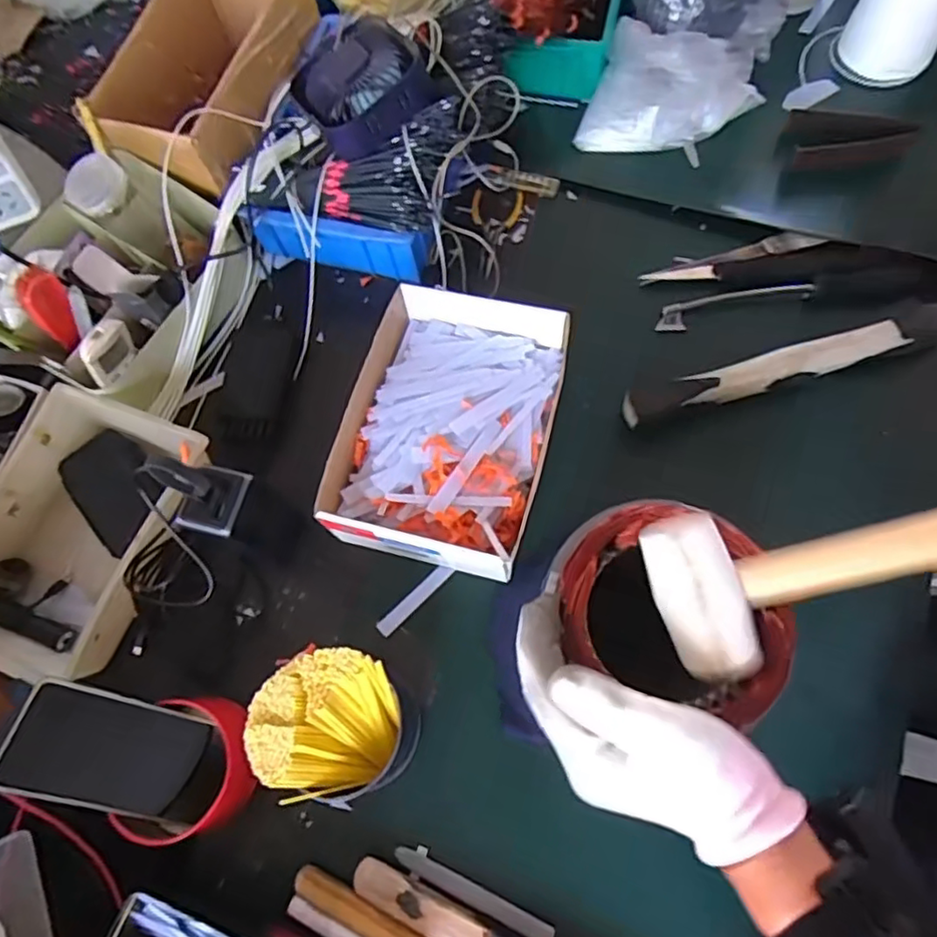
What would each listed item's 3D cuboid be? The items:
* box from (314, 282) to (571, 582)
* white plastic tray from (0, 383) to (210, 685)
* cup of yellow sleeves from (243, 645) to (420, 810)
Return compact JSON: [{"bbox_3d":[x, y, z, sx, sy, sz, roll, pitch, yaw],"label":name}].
[{"bbox_3d":[-0.015,-0.040,0.578,0.188,0.066,0.249,14,70,8],"label":"box"},{"bbox_3d":[-0.369,0.060,0.588,0.185,0.061,0.246,22,72,12],"label":"white plastic tray"},{"bbox_3d":[-0.100,0.201,0.483,0.103,0.097,0.102,-2,69,4],"label":"cup of yellow sleeves"}]

